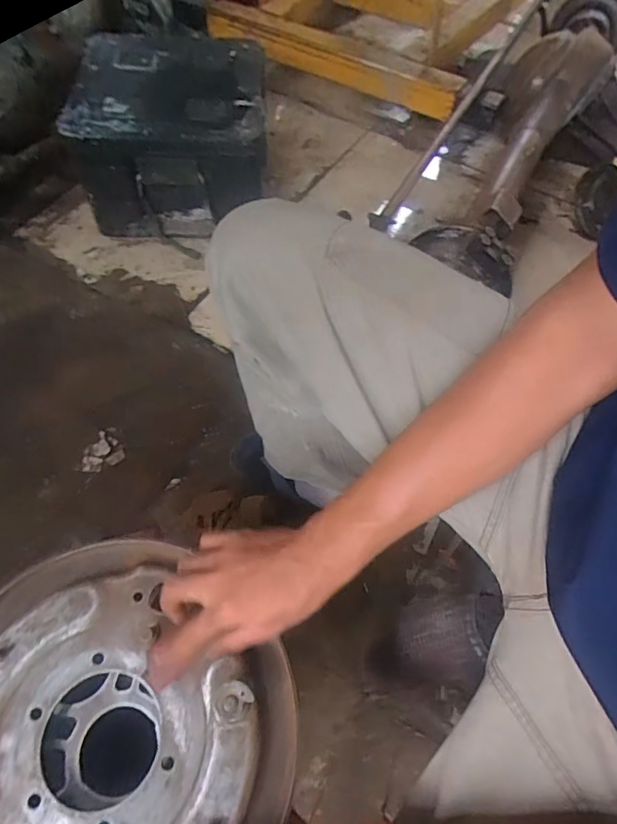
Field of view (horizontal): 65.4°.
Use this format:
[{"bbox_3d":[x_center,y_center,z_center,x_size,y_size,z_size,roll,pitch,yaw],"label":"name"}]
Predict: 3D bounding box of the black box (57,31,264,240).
[{"bbox_3d":[-0.270,-0.563,1.007,0.345,0.249,0.334,-1,61,-5],"label":"black box"}]

